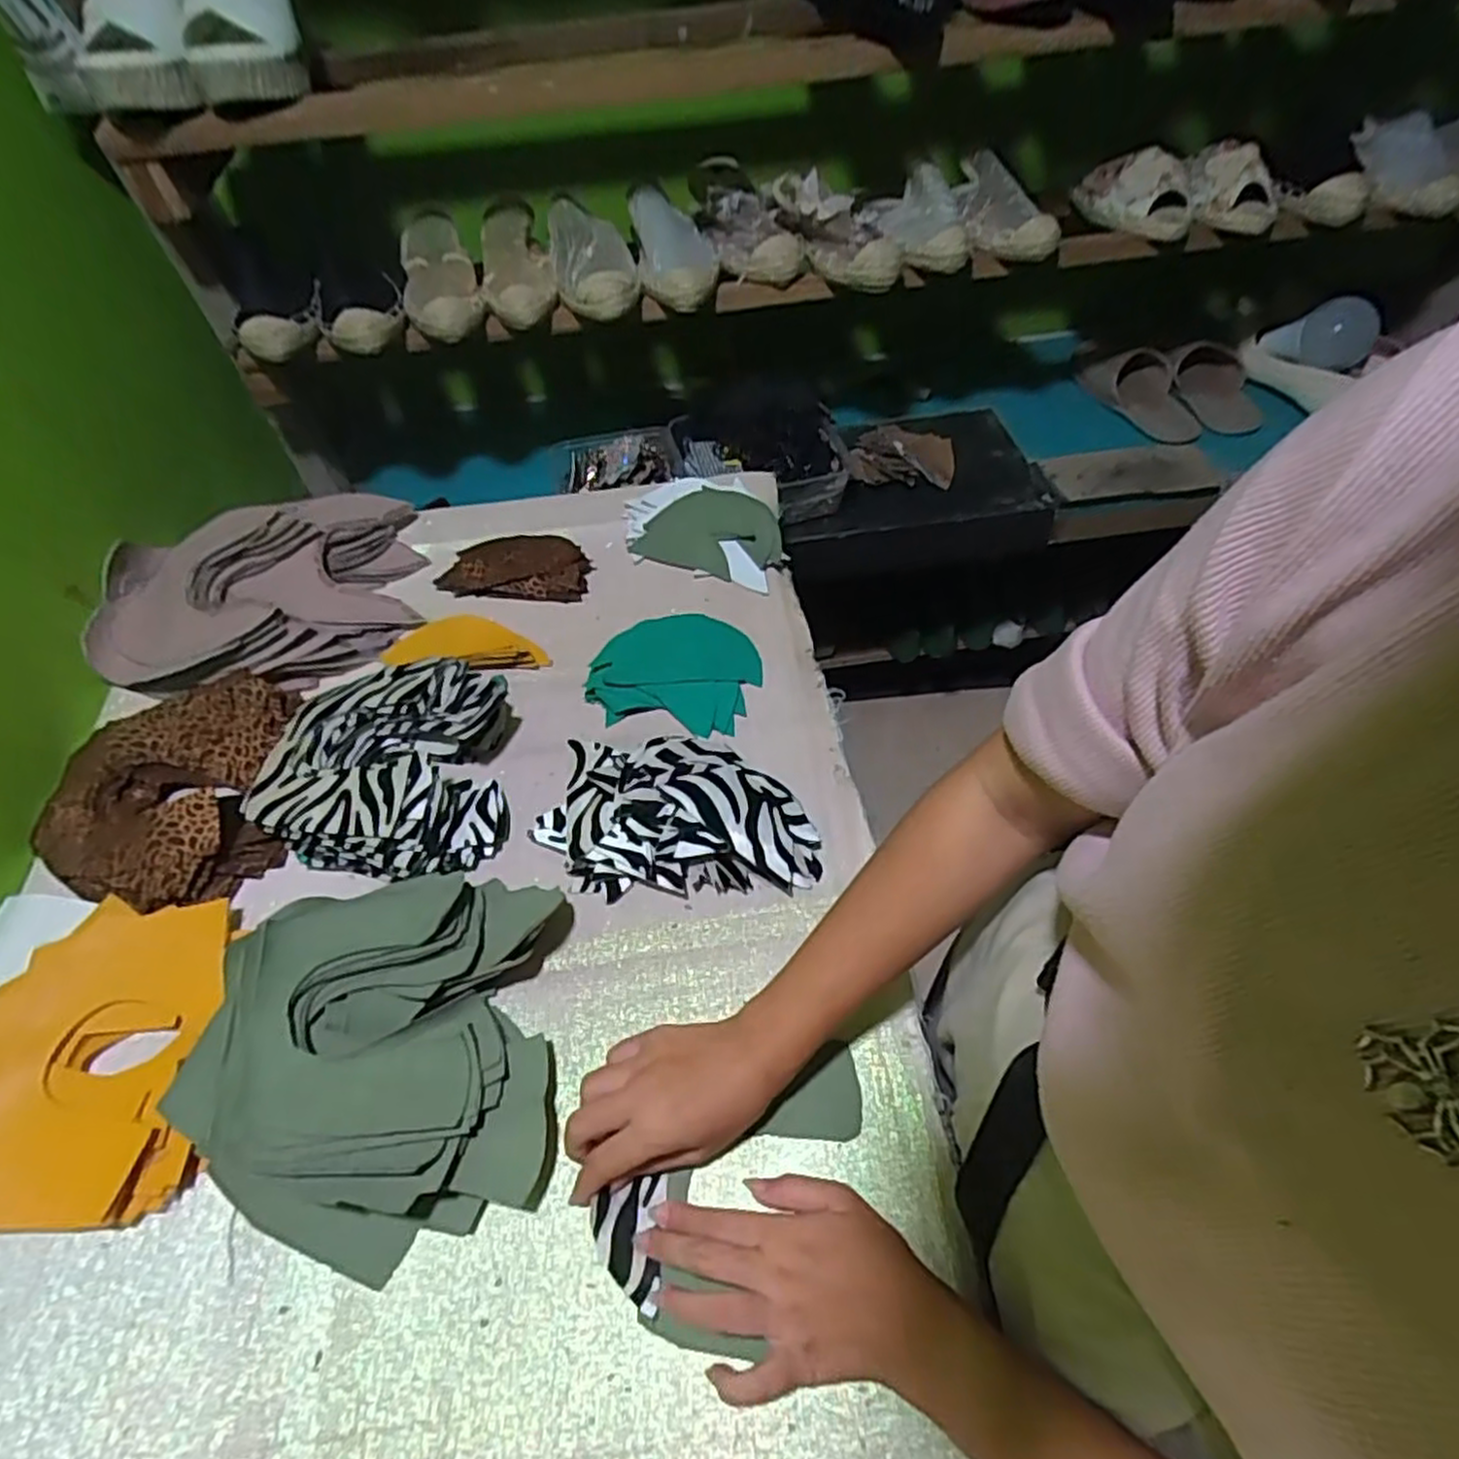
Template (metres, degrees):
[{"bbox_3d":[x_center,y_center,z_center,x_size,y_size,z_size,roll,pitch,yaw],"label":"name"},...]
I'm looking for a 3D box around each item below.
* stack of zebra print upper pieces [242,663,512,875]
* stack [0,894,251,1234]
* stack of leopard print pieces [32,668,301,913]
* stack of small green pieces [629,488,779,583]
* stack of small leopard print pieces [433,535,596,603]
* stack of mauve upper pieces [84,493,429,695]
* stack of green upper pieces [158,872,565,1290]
[{"bbox_3d":[-0.260,0.026,0.570,0.176,0.055,0.175,-3,54,0],"label":"stack of zebra print upper pieces"},{"bbox_3d":[-0.396,0.201,0.467,0.146,0.035,0.189,-12,55,-6],"label":"stack"},{"bbox_3d":[-0.432,0.047,0.580,0.166,0.033,0.192,-11,55,-6],"label":"stack of leopard print pieces"},{"bbox_3d":[-0.017,-0.194,0.735,0.135,0.009,0.090,18,78,12],"label":"stack of small green pieces"},{"bbox_3d":[-0.206,-0.160,0.730,0.142,0.013,0.082,5,55,6],"label":"stack of small leopard print pieces"},{"bbox_3d":[-0.430,-0.128,0.683,0.270,0.062,0.195,-12,55,-6],"label":"stack of mauve upper pieces"},{"bbox_3d":[-0.210,0.189,0.452,0.199,0.061,0.220,-8,54,-3],"label":"stack of green upper pieces"}]

